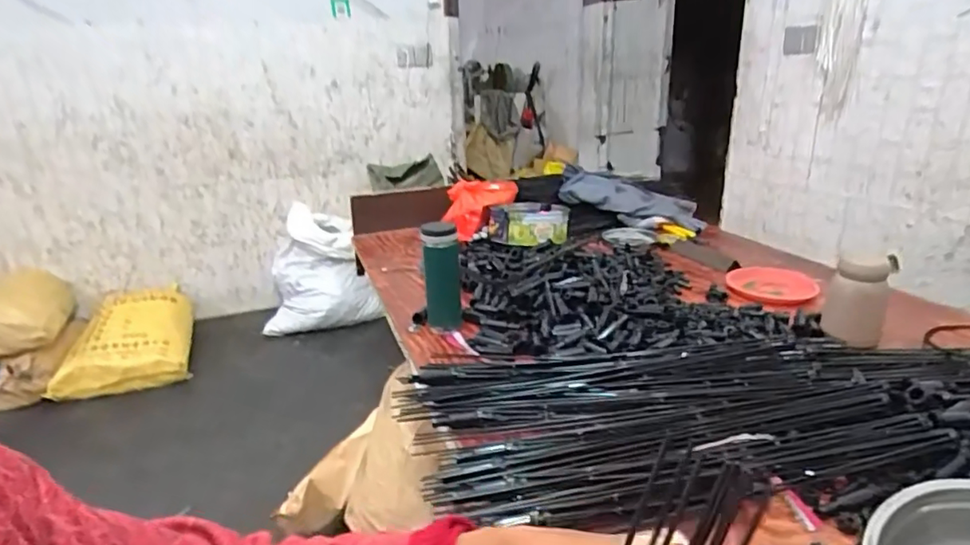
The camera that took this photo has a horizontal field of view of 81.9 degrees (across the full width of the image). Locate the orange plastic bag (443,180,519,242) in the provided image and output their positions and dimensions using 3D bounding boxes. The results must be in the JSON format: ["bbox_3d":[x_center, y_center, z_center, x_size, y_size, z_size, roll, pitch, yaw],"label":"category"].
[{"bbox_3d":[-0.026,-0.191,1.485,0.155,0.071,0.283,8,34,22],"label":"orange plastic bag"}]

